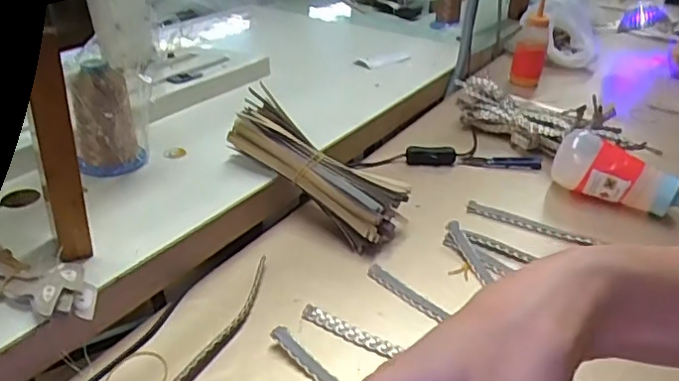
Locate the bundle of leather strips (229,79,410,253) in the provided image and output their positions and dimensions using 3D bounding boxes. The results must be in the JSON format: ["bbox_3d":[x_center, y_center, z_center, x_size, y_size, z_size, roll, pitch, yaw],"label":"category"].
[{"bbox_3d":[-0.025,-0.027,0.597,0.217,0.048,0.074,39,42,18],"label":"bundle of leather strips"}]

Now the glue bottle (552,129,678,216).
[{"bbox_3d":[0.314,-0.011,0.631,0.049,0.061,0.156,-23,39,-37],"label":"glue bottle"}]

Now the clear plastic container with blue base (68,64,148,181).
[{"bbox_3d":[-0.233,-0.066,0.579,0.066,0.115,0.057,-10,34,-22],"label":"clear plastic container with blue base"}]

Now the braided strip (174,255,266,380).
[{"bbox_3d":[-0.093,0.111,0.449,0.019,0.012,0.186,13,32,15],"label":"braided strip"}]

